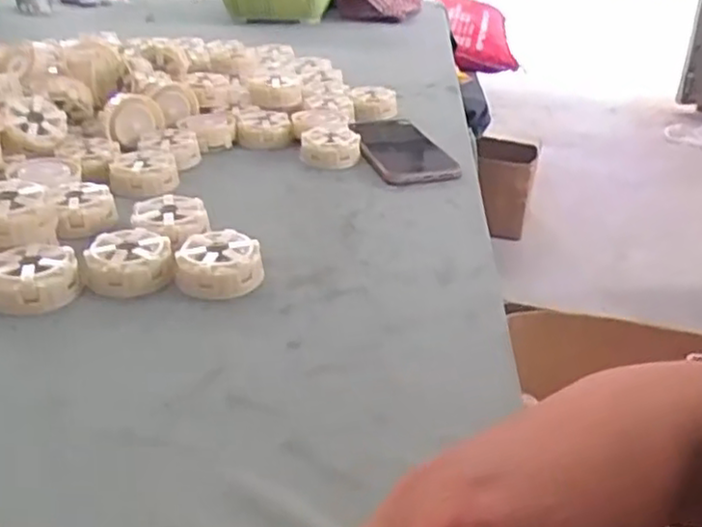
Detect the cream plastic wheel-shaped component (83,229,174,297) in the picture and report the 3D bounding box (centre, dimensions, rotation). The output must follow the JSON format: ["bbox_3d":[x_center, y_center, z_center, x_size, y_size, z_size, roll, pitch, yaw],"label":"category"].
[{"bbox_3d":[-0.163,-0.004,0.529,0.060,0.026,0.051,-10,30,-21],"label":"cream plastic wheel-shaped component"}]

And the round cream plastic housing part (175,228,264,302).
[{"bbox_3d":[-0.095,0.000,0.527,0.056,0.030,0.047,-21,35,-36],"label":"round cream plastic housing part"}]

